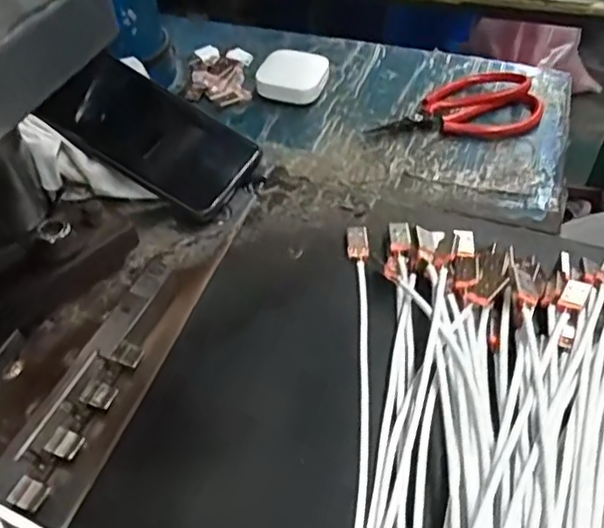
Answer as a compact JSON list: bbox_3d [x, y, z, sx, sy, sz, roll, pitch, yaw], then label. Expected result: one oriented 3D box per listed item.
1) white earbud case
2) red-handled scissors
[{"bbox_3d":[-0.006,-0.142,0.458,0.046,0.021,0.043,11,50,14],"label":"white earbud case"},{"bbox_3d":[0.109,-0.113,0.438,0.120,0.012,0.067,-4,47,-2],"label":"red-handled scissors"}]

